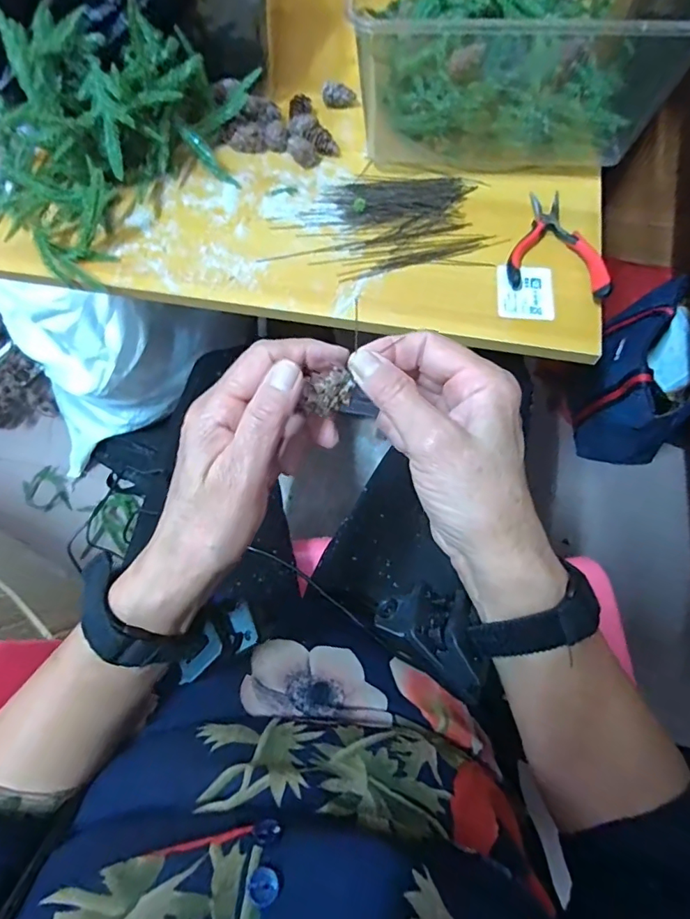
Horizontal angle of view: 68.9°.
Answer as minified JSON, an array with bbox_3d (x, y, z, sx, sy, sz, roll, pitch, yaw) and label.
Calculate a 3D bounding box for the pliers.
[{"bbox_3d":[0.208,-0.208,0.477,0.088,0.021,0.124,16,69,8],"label":"pliers"}]

